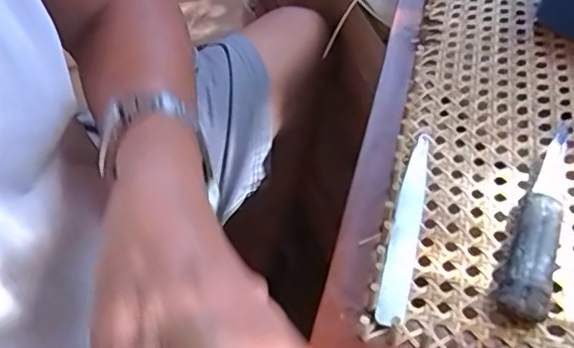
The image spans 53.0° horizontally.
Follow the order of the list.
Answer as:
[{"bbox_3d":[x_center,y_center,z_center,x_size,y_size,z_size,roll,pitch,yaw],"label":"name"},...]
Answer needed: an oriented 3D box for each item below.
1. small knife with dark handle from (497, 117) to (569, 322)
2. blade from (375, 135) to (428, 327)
[{"bbox_3d":[0.161,0.022,0.360,0.025,0.014,0.167,21,52,16],"label":"small knife with dark handle"},{"bbox_3d":[0.076,0.029,0.367,0.019,0.004,0.147,13,50,10],"label":"blade"}]

